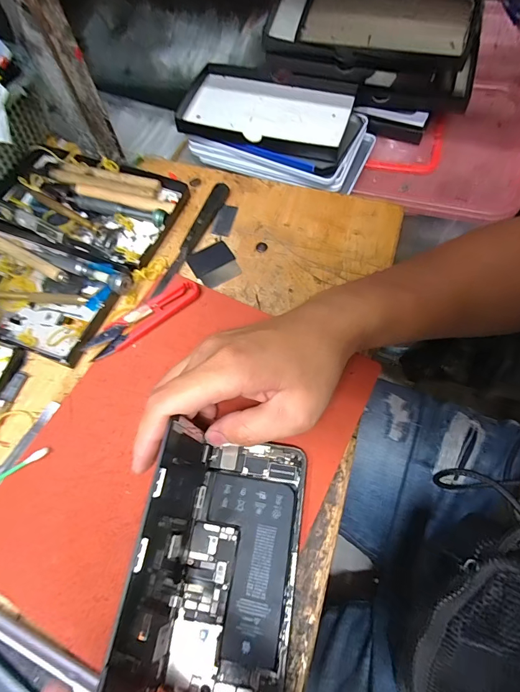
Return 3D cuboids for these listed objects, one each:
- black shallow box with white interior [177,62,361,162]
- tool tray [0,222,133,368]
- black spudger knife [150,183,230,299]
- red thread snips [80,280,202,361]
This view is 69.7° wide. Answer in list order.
[{"bbox_3d":[0.004,-0.260,0.411,0.183,0.028,0.111,15,66,8],"label":"black shallow box with white interior"},{"bbox_3d":[-0.204,-0.055,0.320,0.175,0.020,0.097,22,67,11],"label":"tool tray"},{"bbox_3d":[-0.062,-0.102,0.343,0.014,0.010,0.136,21,67,11],"label":"black spudger knife"},{"bbox_3d":[-0.094,-0.022,0.306,0.100,0.009,0.023,-34,68,-13],"label":"red thread snips"}]

